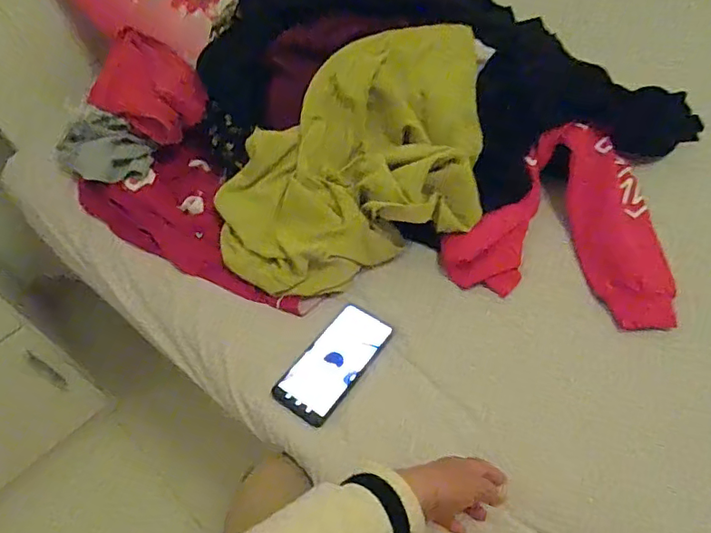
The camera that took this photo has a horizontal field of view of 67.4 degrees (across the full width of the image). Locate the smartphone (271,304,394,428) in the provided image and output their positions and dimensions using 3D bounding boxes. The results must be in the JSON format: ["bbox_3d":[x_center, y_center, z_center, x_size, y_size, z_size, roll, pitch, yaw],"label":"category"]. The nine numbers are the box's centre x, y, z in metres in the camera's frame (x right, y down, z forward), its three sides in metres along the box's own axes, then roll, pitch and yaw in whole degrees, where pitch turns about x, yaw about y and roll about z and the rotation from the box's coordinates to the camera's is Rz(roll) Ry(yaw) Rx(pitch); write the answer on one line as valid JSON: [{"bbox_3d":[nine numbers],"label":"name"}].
[{"bbox_3d":[-0.026,0.118,0.667,0.076,0.009,0.159,29,62,23],"label":"smartphone"}]

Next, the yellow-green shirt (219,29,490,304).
[{"bbox_3d":[0.006,-0.148,0.743,0.409,0.175,0.260,-18,55,-8],"label":"yellow-green shirt"}]

